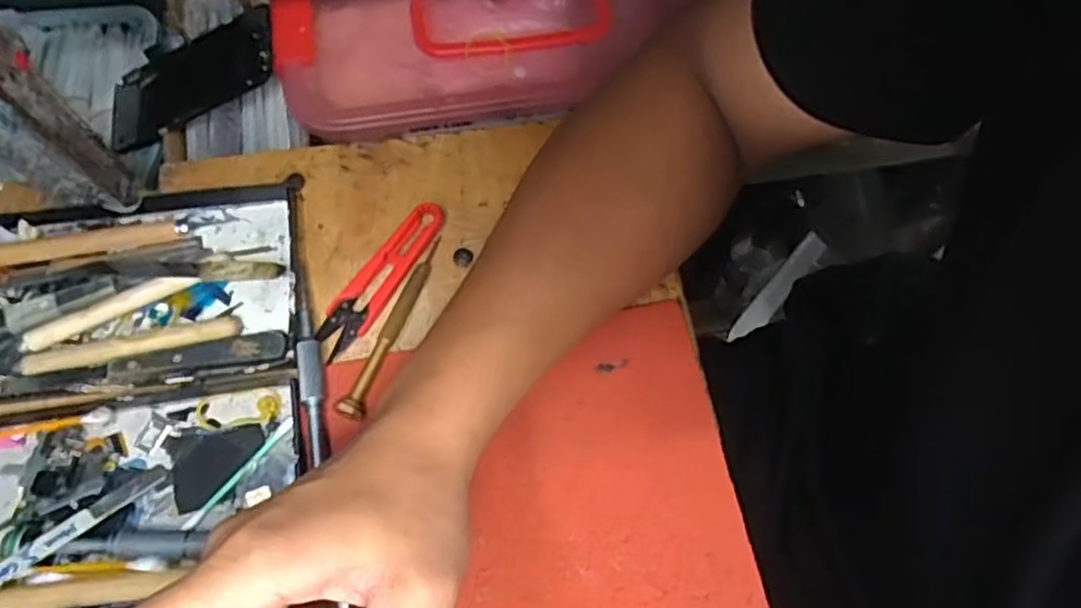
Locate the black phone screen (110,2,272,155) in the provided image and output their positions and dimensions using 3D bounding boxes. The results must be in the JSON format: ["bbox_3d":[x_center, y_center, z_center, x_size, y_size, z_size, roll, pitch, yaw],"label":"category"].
[{"bbox_3d":[-0.254,-0.162,0.516,0.148,0.009,0.071,-22,66,16],"label":"black phone screen"}]

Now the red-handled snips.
[{"bbox_3d":[-0.086,-0.015,0.388,0.023,0.010,0.098,34,71,10],"label":"red-handled snips"}]

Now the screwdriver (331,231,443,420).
[{"bbox_3d":[-0.079,0.010,0.375,0.014,0.015,0.107,19,69,4],"label":"screwdriver"}]

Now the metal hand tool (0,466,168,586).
[{"bbox_3d":[-0.226,0.112,0.322,0.011,0.010,0.114,42,54,20],"label":"metal hand tool"}]

